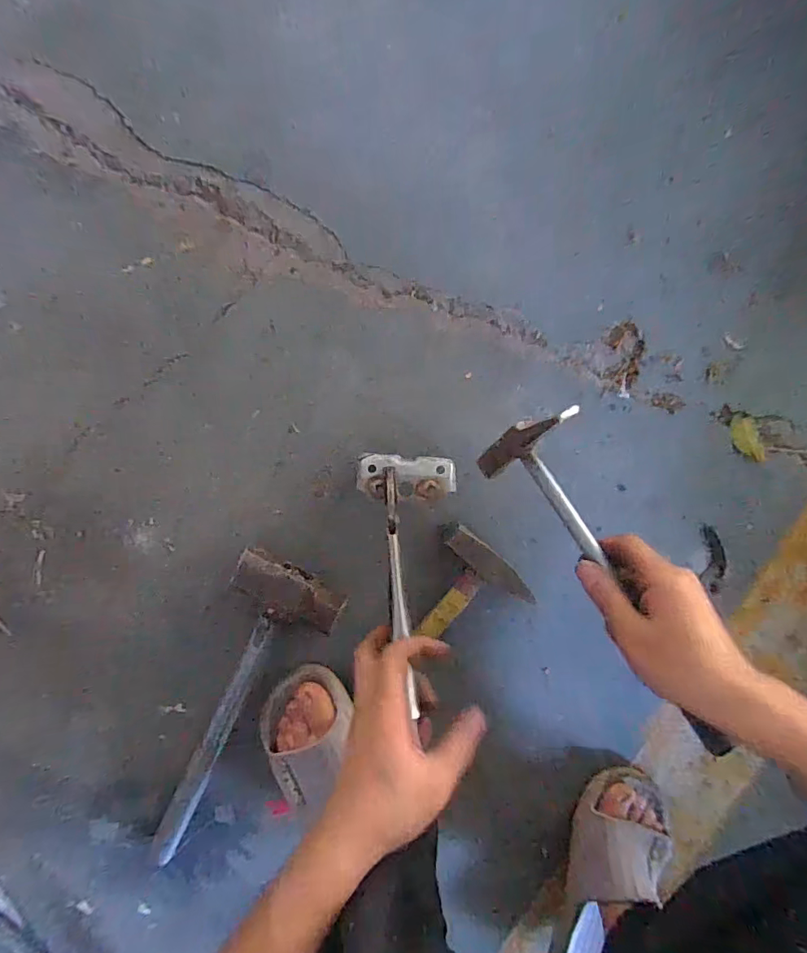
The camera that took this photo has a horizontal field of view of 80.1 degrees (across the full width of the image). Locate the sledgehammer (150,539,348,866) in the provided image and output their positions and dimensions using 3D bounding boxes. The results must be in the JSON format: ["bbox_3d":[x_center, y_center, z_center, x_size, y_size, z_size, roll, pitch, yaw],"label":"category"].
[{"bbox_3d":[-0.186,0.240,0.485,0.109,0.042,0.347,29,96,-8],"label":"sledgehammer"}]

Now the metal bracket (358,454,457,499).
[{"bbox_3d":[0.003,-0.001,0.422,0.085,0.014,0.042,4,67,5],"label":"metal bracket"}]

